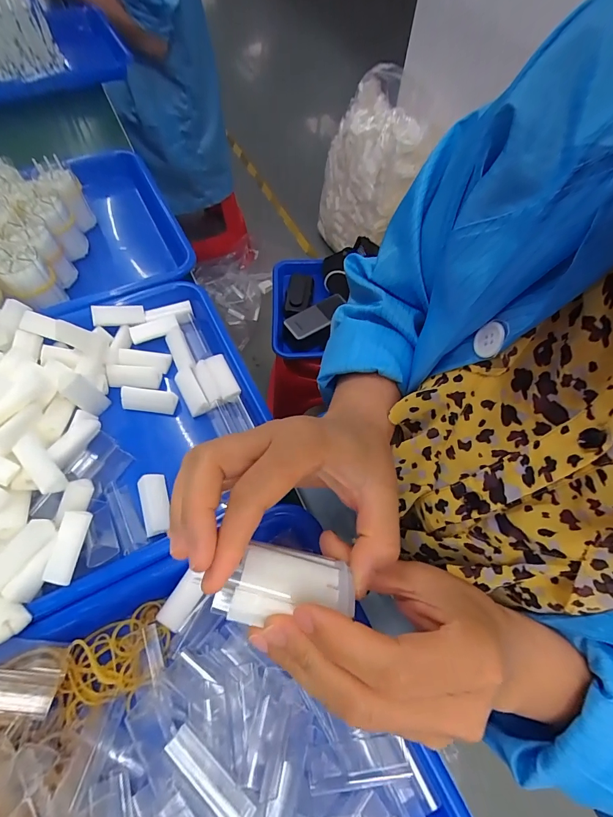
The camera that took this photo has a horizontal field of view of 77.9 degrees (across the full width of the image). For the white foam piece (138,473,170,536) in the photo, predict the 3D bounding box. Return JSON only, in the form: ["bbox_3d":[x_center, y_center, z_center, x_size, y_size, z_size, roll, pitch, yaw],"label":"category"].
[{"bbox_3d":[-0.118,0.074,0.294,0.020,0.010,0.045,-15,64,-10],"label":"white foam piece"}]

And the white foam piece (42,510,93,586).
[{"bbox_3d":[-0.159,0.092,0.252,0.016,0.011,0.045,10,62,3],"label":"white foam piece"}]

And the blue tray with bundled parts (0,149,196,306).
[{"bbox_3d":[-0.312,-0.176,0.410,0.322,0.091,0.250,-26,66,-15],"label":"blue tray with bundled parts"}]

